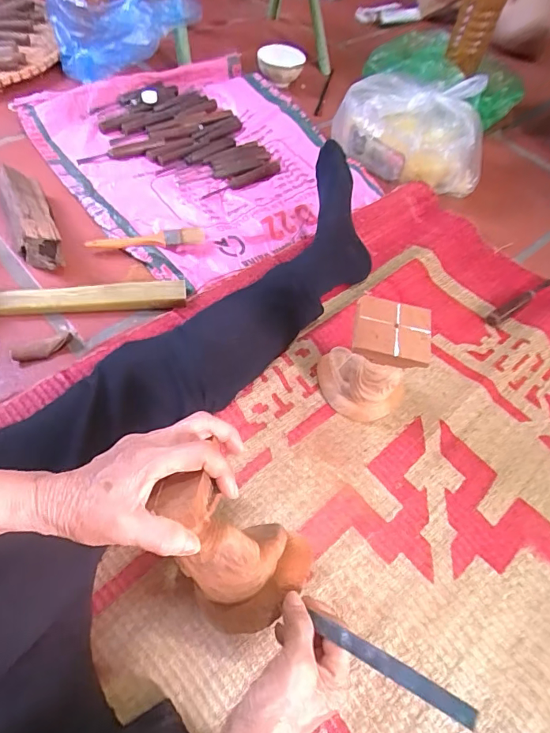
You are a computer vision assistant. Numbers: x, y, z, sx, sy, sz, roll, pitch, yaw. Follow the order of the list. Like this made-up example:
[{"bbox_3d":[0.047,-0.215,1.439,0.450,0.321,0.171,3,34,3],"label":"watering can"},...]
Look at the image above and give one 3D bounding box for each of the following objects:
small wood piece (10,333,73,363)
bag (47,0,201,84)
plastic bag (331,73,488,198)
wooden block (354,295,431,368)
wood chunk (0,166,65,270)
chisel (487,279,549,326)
[{"bbox_3d":[-0.306,-0.026,0.609,0.078,0.006,0.031,-22,61,-17],"label":"small wood piece"},{"bbox_3d":[-0.337,-0.736,0.977,0.269,0.168,0.243,-28,64,-22],"label":"bag"},{"bbox_3d":[0.262,-0.436,0.857,0.250,0.122,0.203,-9,58,-10],"label":"plastic bag"},{"bbox_3d":[0.121,-0.035,0.475,0.079,0.018,0.070,11,56,2],"label":"wooden block"},{"bbox_3d":[-0.379,-0.225,0.705,0.072,0.063,0.193,-25,62,-19],"label":"wood chunk"},{"bbox_3d":[0.396,-0.106,0.735,0.158,0.018,0.019,-29,63,-20],"label":"chisel"}]

